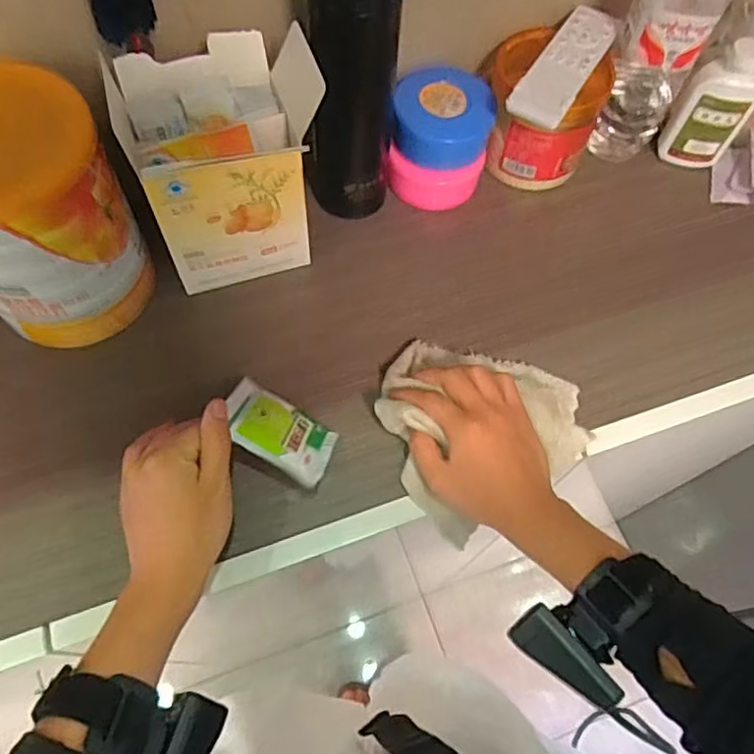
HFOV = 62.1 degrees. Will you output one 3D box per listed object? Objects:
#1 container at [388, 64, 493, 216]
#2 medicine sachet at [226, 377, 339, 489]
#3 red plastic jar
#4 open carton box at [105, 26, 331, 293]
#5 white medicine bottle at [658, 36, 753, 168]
[{"bbox_3d":[0.055,-0.207,0.552,0.082,0.085,0.080,1,64,-2],"label":"container"},{"bbox_3d":[-0.070,0.038,0.439,0.082,0.006,0.069,33,28,-5],"label":"medicine sachet"},{"bbox_3d":[0.139,-0.237,0.568,0.093,0.098,0.100,1,64,-2],"label":"red plastic jar"},{"bbox_3d":[-0.109,-0.154,0.473,0.126,0.173,0.085,-20,67,-12],"label":"open carton box"},{"bbox_3d":[0.306,-0.241,0.572,0.060,0.125,0.032,32,67,12],"label":"white medicine bottle"}]

